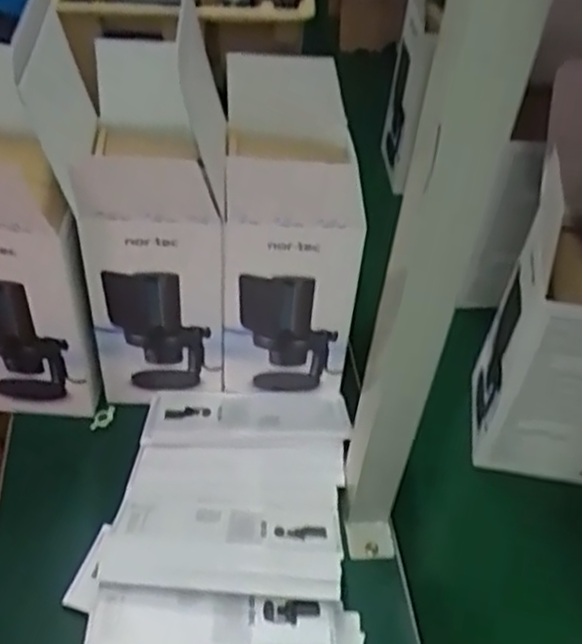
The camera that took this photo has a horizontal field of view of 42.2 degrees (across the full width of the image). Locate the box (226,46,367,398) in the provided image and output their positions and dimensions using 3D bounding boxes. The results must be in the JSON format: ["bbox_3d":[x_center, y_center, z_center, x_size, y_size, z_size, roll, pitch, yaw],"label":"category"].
[{"bbox_3d":[-0.004,-0.081,0.707,0.114,0.285,0.177,1,44,-4],"label":"box"}]

